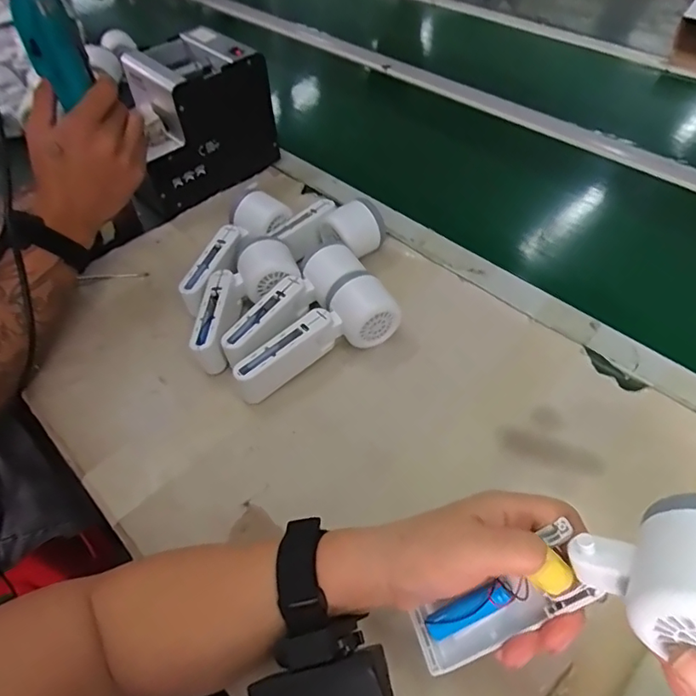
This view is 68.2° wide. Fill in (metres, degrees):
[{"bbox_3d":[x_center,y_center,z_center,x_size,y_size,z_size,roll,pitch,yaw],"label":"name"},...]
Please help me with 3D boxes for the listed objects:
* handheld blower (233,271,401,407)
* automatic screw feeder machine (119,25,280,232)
[{"bbox_3d":[-0.031,-0.013,0.487,0.168,0.050,0.058,-29,55,-21],"label":"handheld blower"},{"bbox_3d":[-0.207,-0.279,0.649,0.115,0.154,0.198,36,59,27],"label":"automatic screw feeder machine"}]

